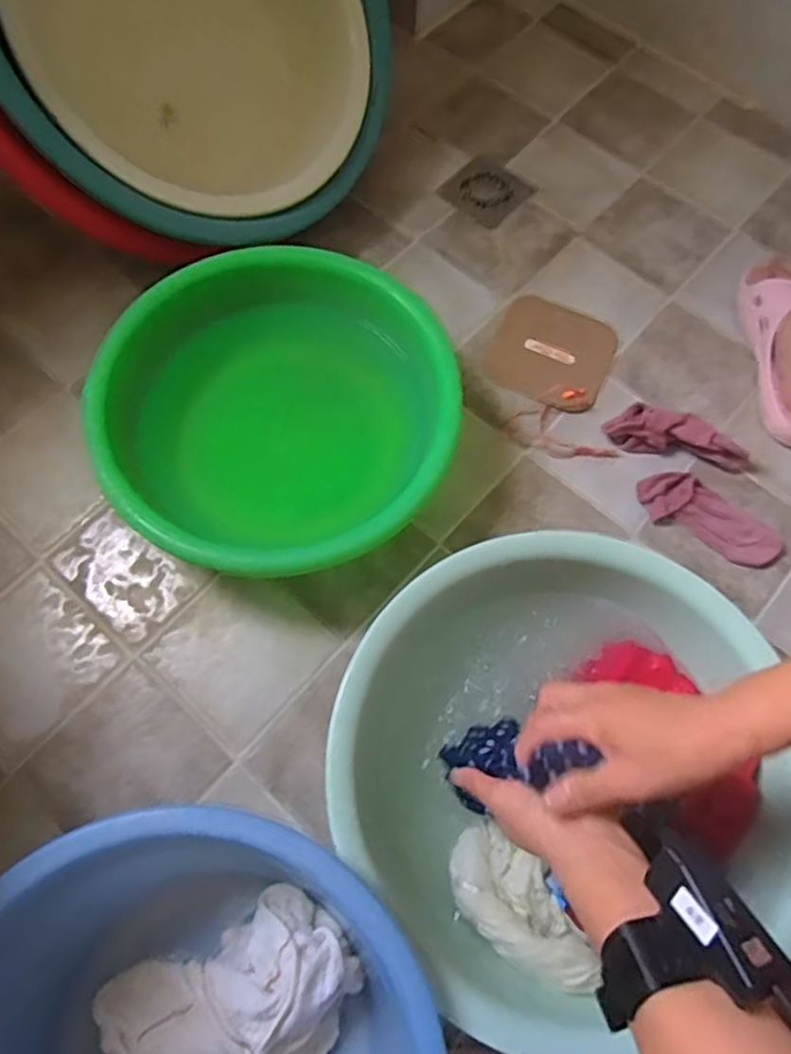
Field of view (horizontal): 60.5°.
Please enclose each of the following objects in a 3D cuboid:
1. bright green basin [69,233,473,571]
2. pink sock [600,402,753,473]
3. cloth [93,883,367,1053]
[{"bbox_3d":[-0.117,-0.107,0.716,0.339,0.132,0.340,0,70,-1],"label":"bright green basin"},{"bbox_3d":[0.318,-0.102,0.761,0.163,0.046,0.059,20,71,6],"label":"pink sock"},{"bbox_3d":[-0.127,0.390,0.543,0.199,0.060,0.143,-31,73,-12],"label":"cloth"}]

